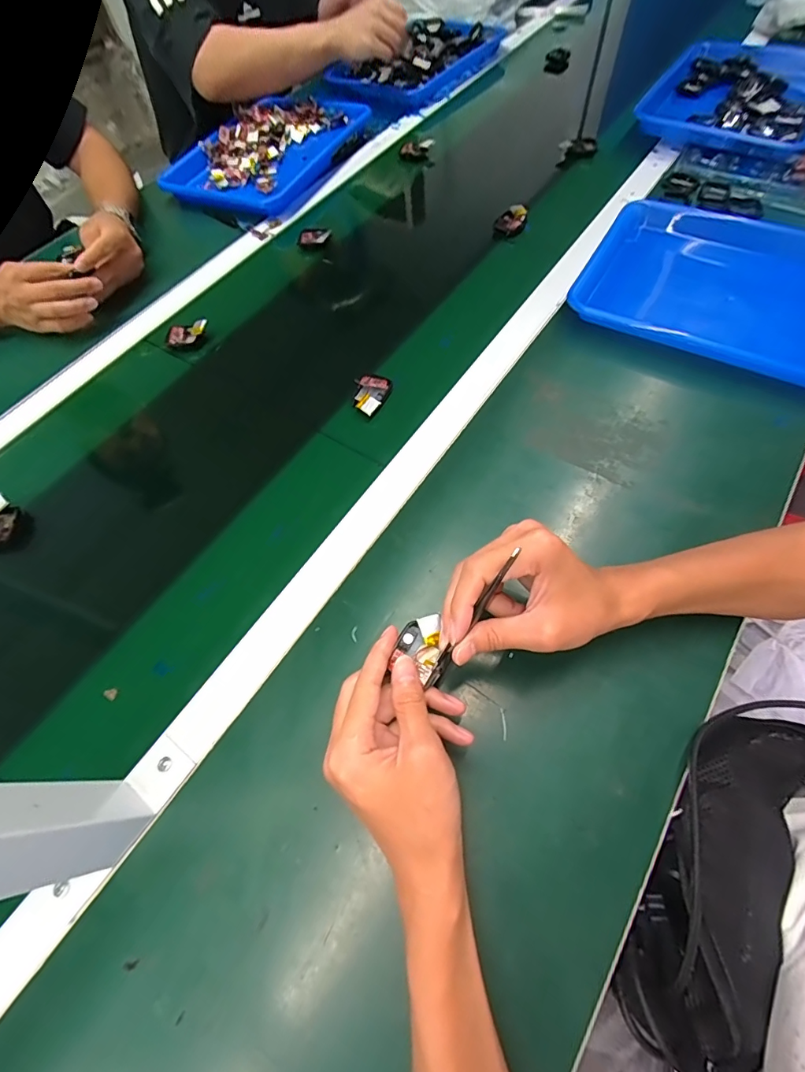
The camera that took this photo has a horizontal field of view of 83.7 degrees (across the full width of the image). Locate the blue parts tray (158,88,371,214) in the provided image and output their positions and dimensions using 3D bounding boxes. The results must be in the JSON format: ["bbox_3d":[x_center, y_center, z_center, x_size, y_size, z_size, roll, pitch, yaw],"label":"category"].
[{"bbox_3d":[-0.232,-0.673,0.784,0.233,0.044,0.345,26,68,17],"label":"blue parts tray"}]

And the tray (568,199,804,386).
[{"bbox_3d":[0.403,-0.296,0.540,0.341,0.037,0.260,25,67,15],"label":"tray"}]

